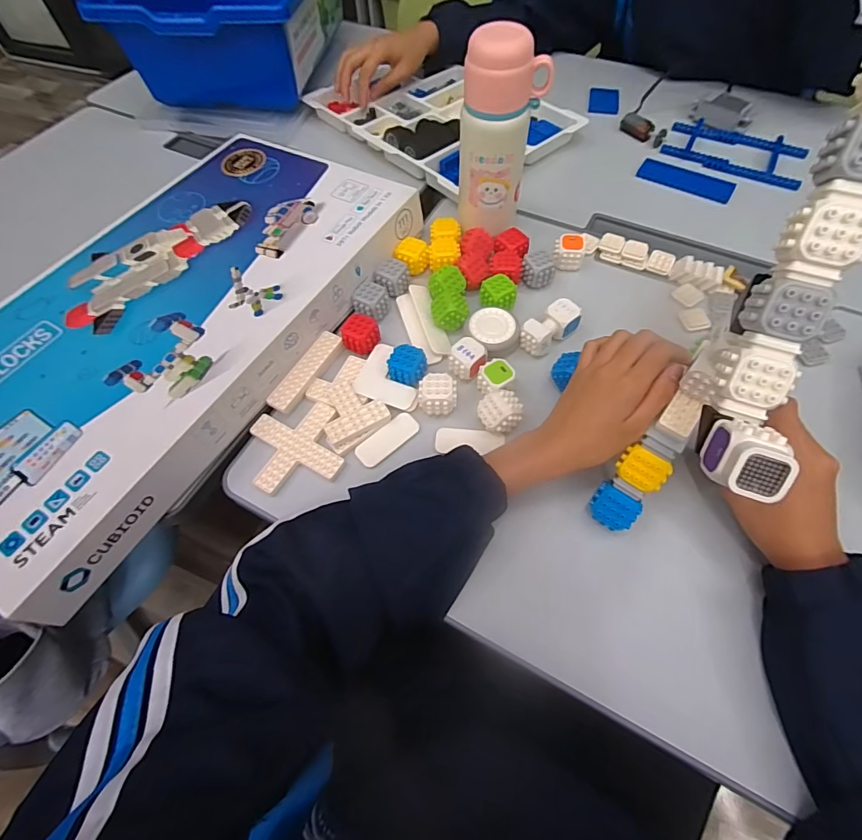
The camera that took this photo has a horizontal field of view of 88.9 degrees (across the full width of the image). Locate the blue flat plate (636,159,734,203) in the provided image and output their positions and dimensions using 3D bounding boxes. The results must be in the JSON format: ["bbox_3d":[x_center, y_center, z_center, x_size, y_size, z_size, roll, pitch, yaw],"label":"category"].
[{"bbox_3d":[0.360,-0.339,0.622,0.126,0.008,0.046,31,66,18],"label":"blue flat plate"}]

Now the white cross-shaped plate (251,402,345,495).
[{"bbox_3d":[-0.130,0.026,0.428,0.080,0.009,0.080,-13,61,-5],"label":"white cross-shaped plate"}]

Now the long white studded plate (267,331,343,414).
[{"bbox_3d":[-0.129,-0.052,0.458,0.024,0.013,0.104,26,65,16],"label":"long white studded plate"}]

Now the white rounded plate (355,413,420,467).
[{"bbox_3d":[-0.042,0.019,0.433,0.067,0.005,0.028,-38,66,-18],"label":"white rounded plate"}]

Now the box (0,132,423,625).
[{"bbox_3d":[-0.279,-0.112,0.474,0.315,0.059,0.529,24,64,15],"label":"box"}]

